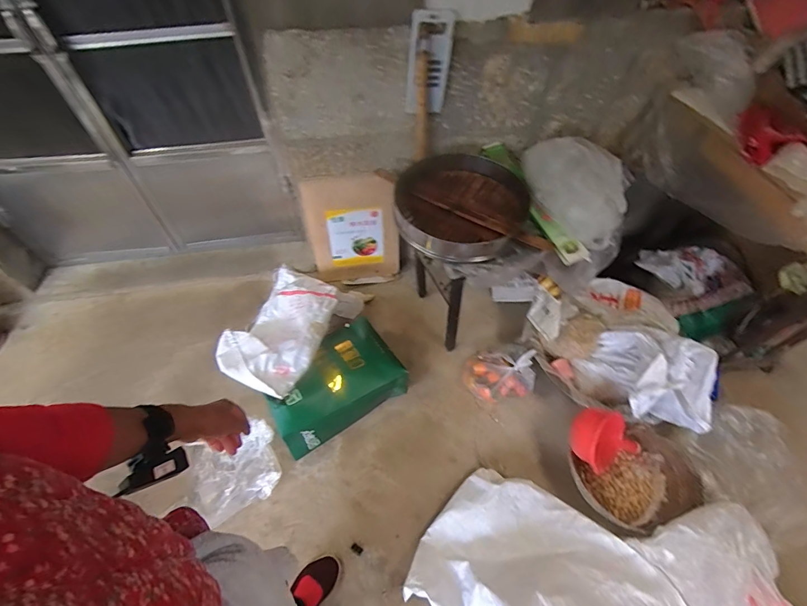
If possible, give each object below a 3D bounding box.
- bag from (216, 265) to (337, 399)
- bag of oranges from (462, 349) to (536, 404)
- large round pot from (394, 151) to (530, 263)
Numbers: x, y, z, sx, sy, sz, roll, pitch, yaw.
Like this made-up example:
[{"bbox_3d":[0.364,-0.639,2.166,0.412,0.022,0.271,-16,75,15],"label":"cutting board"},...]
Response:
[{"bbox_3d":[-0.410,0.075,1.346,0.385,0.100,0.507,5,47,29],"label":"bag"},{"bbox_3d":[0.322,0.248,1.324,0.211,0.177,0.143,3,55,2],"label":"bag of oranges"},{"bbox_3d":[0.188,-0.284,1.134,0.384,0.110,0.362,-1,56,1],"label":"large round pot"}]

